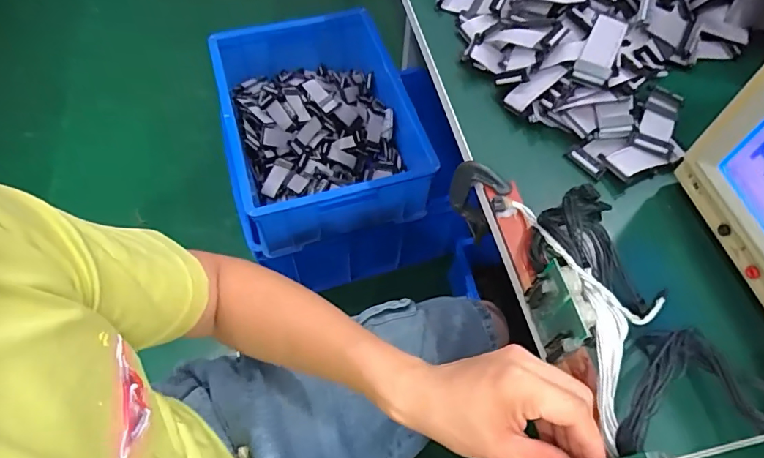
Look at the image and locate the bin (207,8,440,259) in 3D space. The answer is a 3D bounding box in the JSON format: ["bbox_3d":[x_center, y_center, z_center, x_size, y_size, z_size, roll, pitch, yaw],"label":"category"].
[{"bbox_3d":[-0.126,-0.224,1.014,0.373,0.176,0.483,-14,61,-9],"label":"bin"}]

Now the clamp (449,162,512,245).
[{"bbox_3d":[0.100,-0.028,0.528,0.057,0.115,0.014,32,64,16],"label":"clamp"}]

